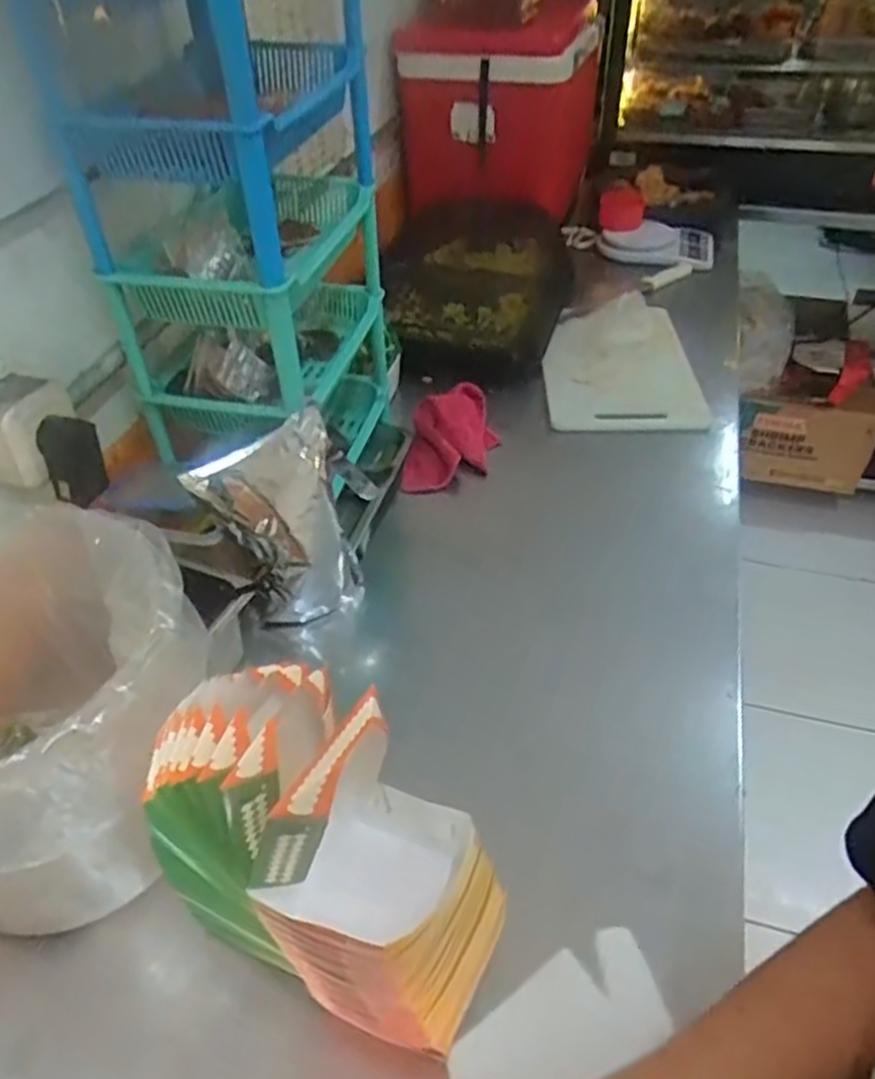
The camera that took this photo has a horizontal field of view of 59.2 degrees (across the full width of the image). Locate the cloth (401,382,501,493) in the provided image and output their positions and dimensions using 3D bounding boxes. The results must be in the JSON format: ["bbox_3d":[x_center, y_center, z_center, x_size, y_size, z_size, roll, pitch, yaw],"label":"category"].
[{"bbox_3d":[0.010,-0.136,1.040,0.144,0.120,0.019,-20,8,-13],"label":"cloth"}]

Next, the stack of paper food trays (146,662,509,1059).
[{"bbox_3d":[-0.066,0.195,0.510,0.218,0.203,0.131,22,47,24],"label":"stack of paper food trays"}]

